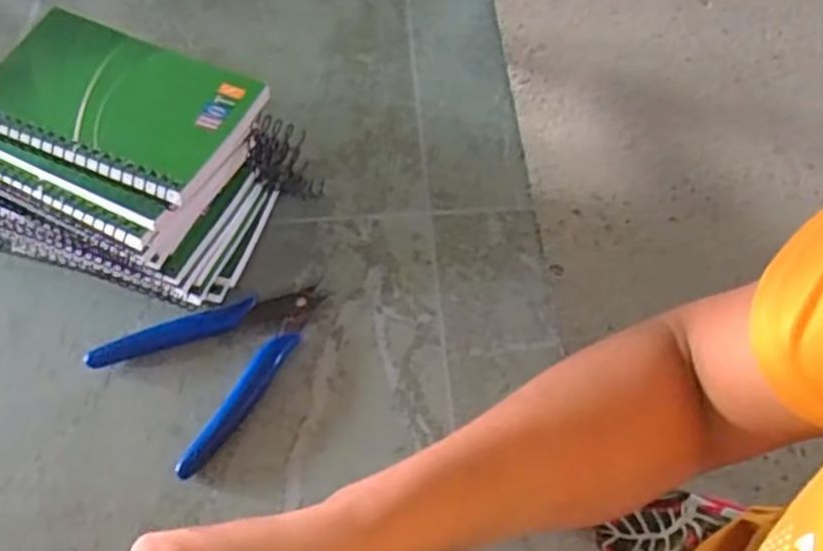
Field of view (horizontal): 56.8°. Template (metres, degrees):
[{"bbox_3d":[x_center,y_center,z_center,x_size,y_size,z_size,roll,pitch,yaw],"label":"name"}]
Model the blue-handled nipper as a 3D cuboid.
[{"bbox_3d":[-0.108,0.036,0.401,0.082,0.008,0.115,29,63,15],"label":"blue-handled nipper"}]

